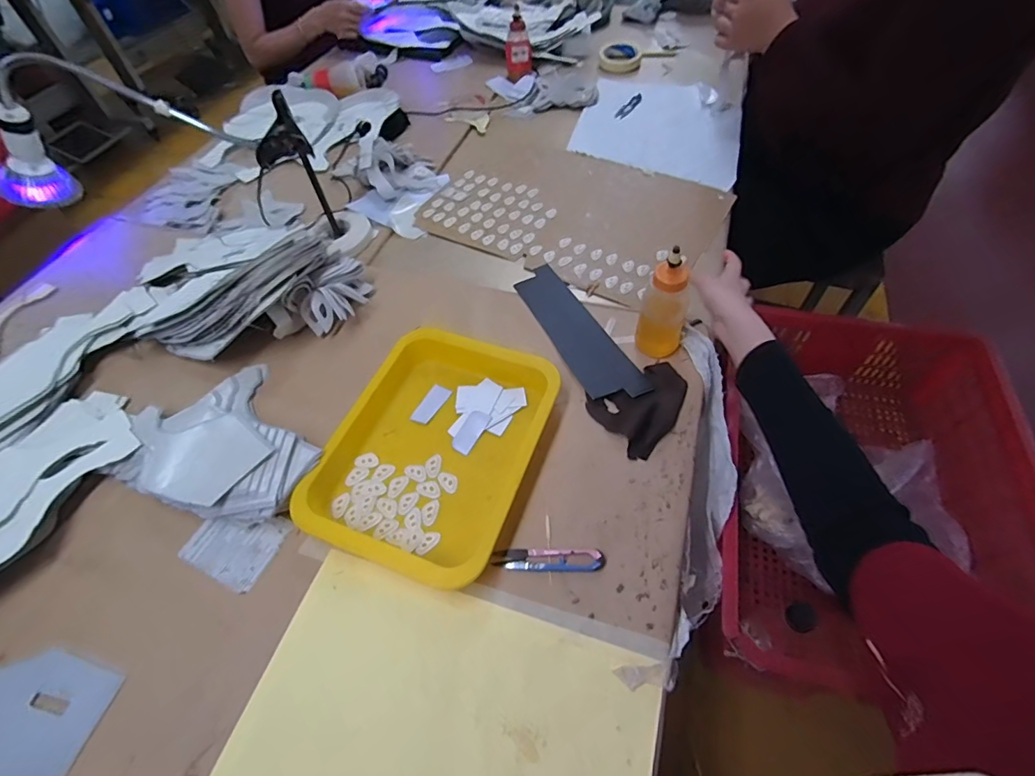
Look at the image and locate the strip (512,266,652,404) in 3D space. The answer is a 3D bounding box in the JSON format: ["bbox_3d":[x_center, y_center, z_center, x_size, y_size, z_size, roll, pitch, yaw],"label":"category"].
[{"bbox_3d":[0.073,-0.074,0.603,0.068,0.007,0.242,-22,56,-11],"label":"strip"}]

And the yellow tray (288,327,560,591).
[{"bbox_3d":[-0.086,0.058,0.498,0.196,0.041,0.257,18,59,14],"label":"yellow tray"}]

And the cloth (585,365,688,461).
[{"bbox_3d":[0.146,0.019,0.527,0.111,0.017,0.086,-28,60,-15],"label":"cloth"}]

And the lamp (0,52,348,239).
[{"bbox_3d":[-0.479,-0.297,0.648,0.436,0.244,0.080,0,56,2],"label":"lamp"}]

